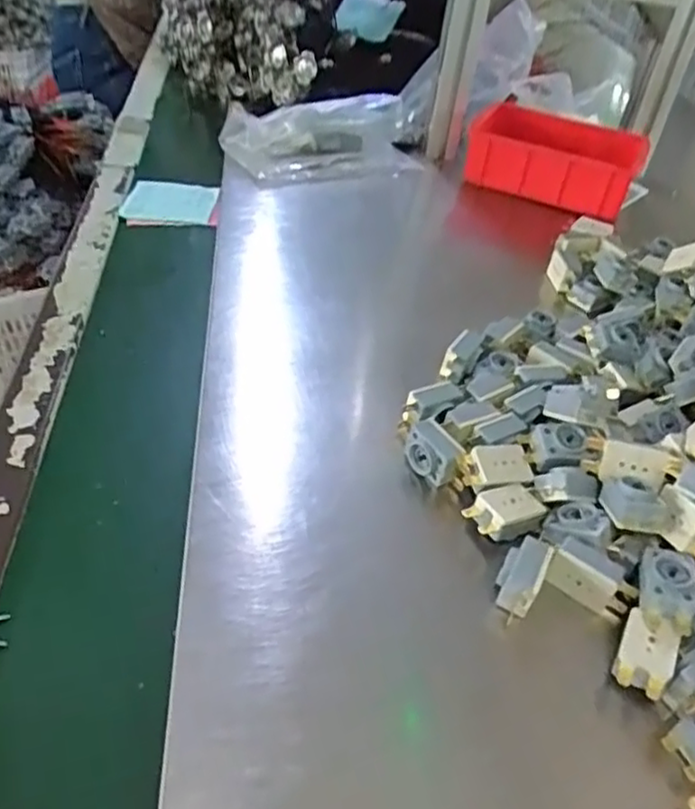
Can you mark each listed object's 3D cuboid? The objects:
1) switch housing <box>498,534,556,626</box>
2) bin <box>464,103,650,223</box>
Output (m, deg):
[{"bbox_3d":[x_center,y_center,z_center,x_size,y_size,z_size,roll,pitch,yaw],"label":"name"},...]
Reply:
[{"bbox_3d":[0.097,0.099,0.405,0.023,0.030,0.041,24,42,17],"label":"switch housing"},{"bbox_3d":[0.239,-0.289,0.844,0.202,0.076,0.102,18,42,13],"label":"bin"}]

